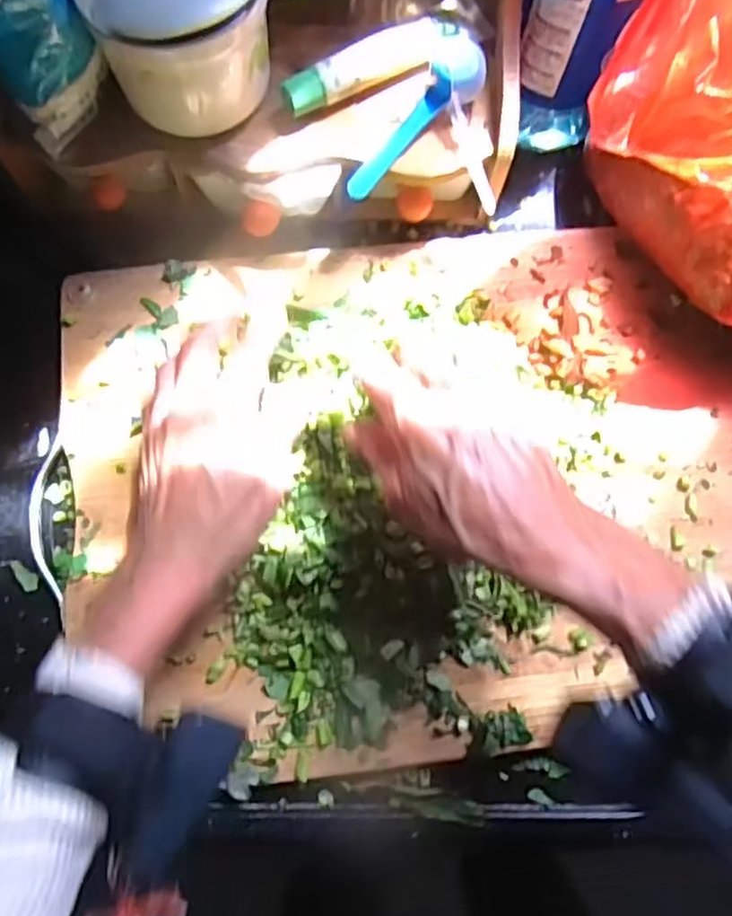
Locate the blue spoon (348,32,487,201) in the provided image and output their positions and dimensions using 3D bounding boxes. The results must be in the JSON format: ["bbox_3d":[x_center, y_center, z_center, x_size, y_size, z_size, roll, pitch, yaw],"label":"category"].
[{"bbox_3d":[0.030,-0.209,0.427,0.033,0.019,0.122,41,91,8],"label":"blue spoon"}]

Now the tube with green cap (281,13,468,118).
[{"bbox_3d":[0.007,-0.241,0.427,0.122,0.017,0.027,-28,79,-8],"label":"tube with green cap"}]

